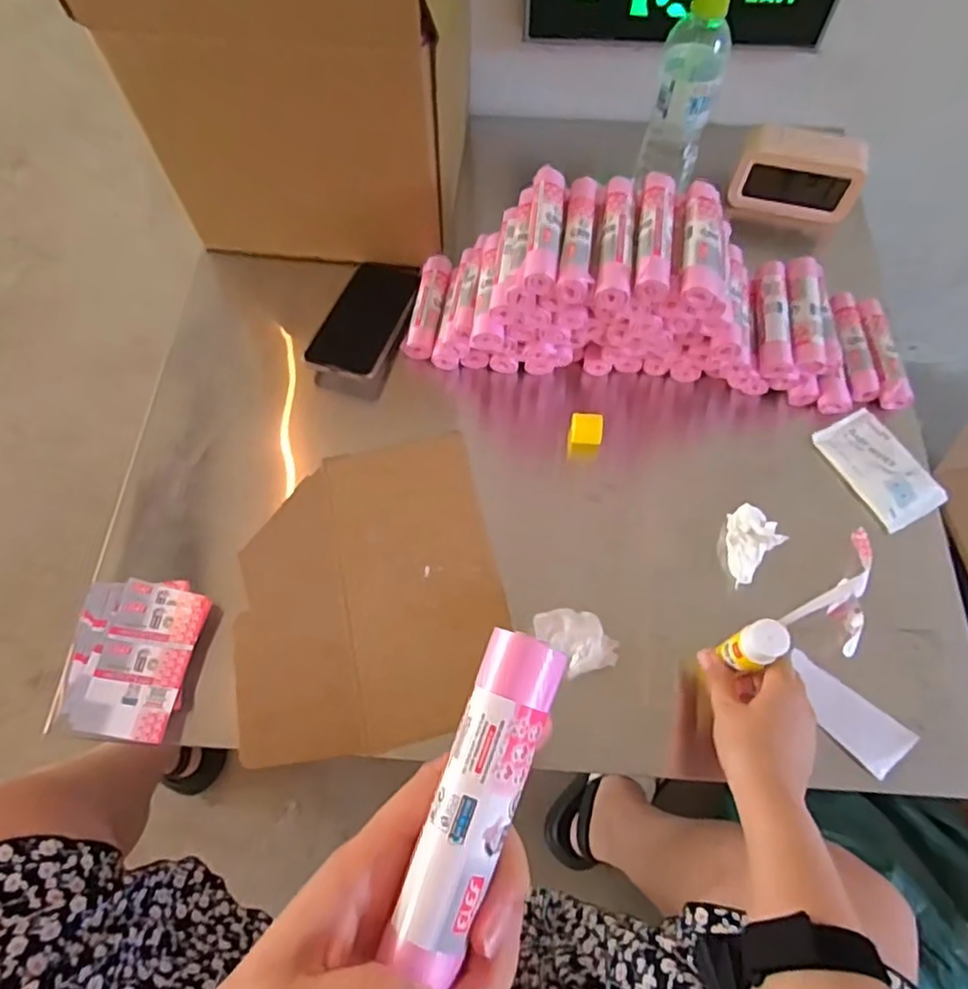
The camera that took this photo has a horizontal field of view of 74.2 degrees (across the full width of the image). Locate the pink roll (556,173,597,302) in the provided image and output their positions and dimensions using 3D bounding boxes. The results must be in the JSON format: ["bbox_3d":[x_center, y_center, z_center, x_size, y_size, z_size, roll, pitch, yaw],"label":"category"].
[{"bbox_3d":[0.084,-0.228,0.560,0.026,0.027,0.132,8,65,4],"label":"pink roll"}]

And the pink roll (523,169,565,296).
[{"bbox_3d":[0.055,-0.234,0.564,0.028,0.029,0.119,6,65,3],"label":"pink roll"}]

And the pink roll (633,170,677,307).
[{"bbox_3d":[0.148,-0.223,0.552,0.029,0.030,0.126,9,65,4],"label":"pink roll"}]

